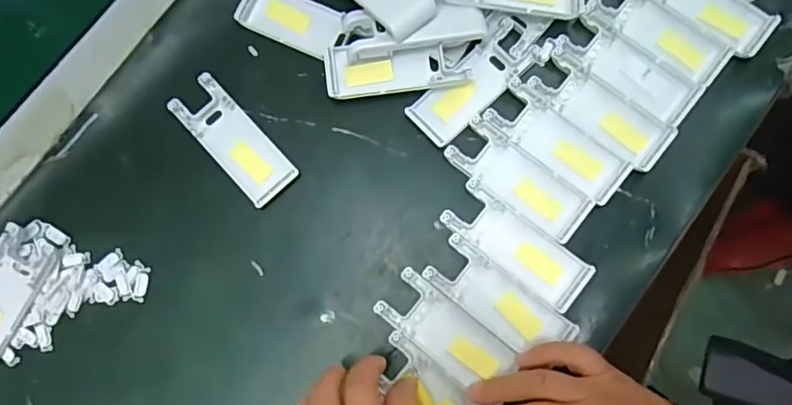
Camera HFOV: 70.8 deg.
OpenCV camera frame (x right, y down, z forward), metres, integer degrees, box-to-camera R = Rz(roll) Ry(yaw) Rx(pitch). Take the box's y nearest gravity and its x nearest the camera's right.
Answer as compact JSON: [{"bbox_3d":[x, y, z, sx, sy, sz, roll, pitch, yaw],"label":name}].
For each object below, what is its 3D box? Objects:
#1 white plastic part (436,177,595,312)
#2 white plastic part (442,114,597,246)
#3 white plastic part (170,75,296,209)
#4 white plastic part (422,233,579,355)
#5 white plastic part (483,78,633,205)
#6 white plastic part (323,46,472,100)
[{"bbox_3d":[0.086,0.029,0.395,0.104,0.013,0.040,38,83,8],"label":"white plastic part"},{"bbox_3d":[0.089,-0.017,0.401,0.103,0.011,0.037,39,83,8],"label":"white plastic part"},{"bbox_3d":[-0.120,-0.046,0.413,0.040,0.008,0.105,-42,82,-9],"label":"white plastic part"},{"bbox_3d":[0.070,0.068,0.385,0.101,0.011,0.041,39,83,8],"label":"white plastic part"},{"bbox_3d":[0.117,-0.044,0.402,0.103,0.008,0.040,38,83,8],"label":"white plastic part"},{"bbox_3d":[0.000,-0.098,0.409,0.101,0.018,0.036,-8,79,0],"label":"white plastic part"}]

